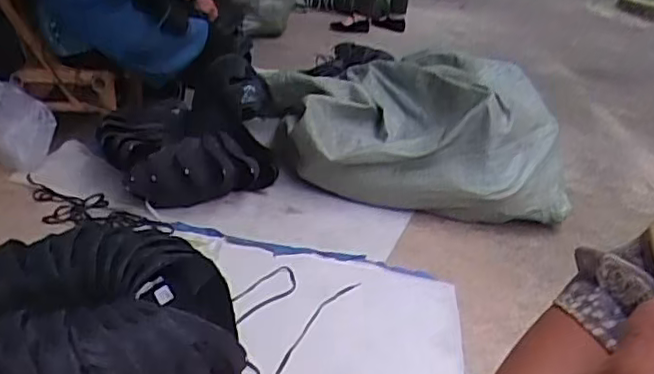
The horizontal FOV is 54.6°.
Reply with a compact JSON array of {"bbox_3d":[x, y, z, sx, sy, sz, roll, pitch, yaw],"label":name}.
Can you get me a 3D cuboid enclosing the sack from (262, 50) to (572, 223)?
[{"bbox_3d":[0.263,-0.183,1.919,0.906,0.363,0.535,9,27,9],"label":"sack"}]

